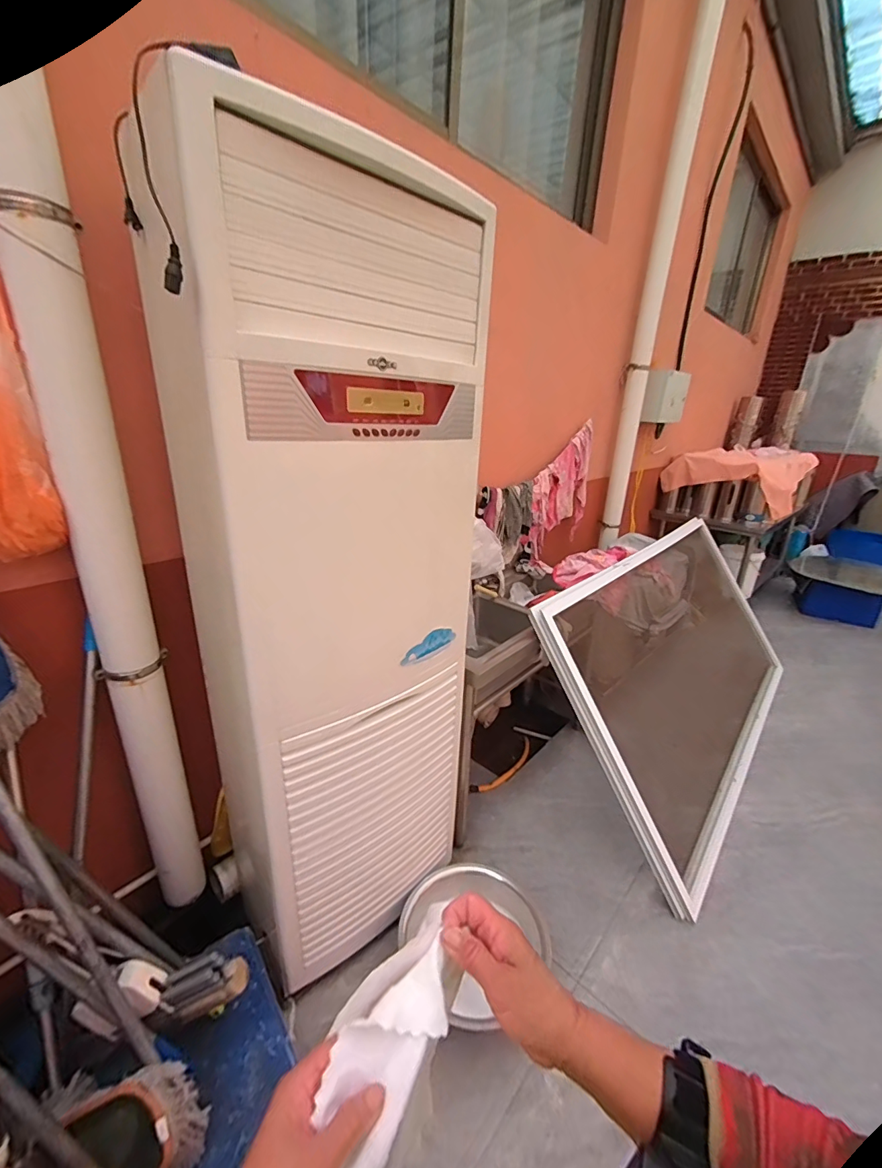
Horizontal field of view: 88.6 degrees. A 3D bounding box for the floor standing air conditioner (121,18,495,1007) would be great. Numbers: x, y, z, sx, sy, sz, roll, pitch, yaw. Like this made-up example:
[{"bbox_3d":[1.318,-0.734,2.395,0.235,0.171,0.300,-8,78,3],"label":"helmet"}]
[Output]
[{"bbox_3d":[-0.261,0.064,1.129,0.423,1.717,0.621,19,27,36],"label":"floor standing air conditioner"}]

